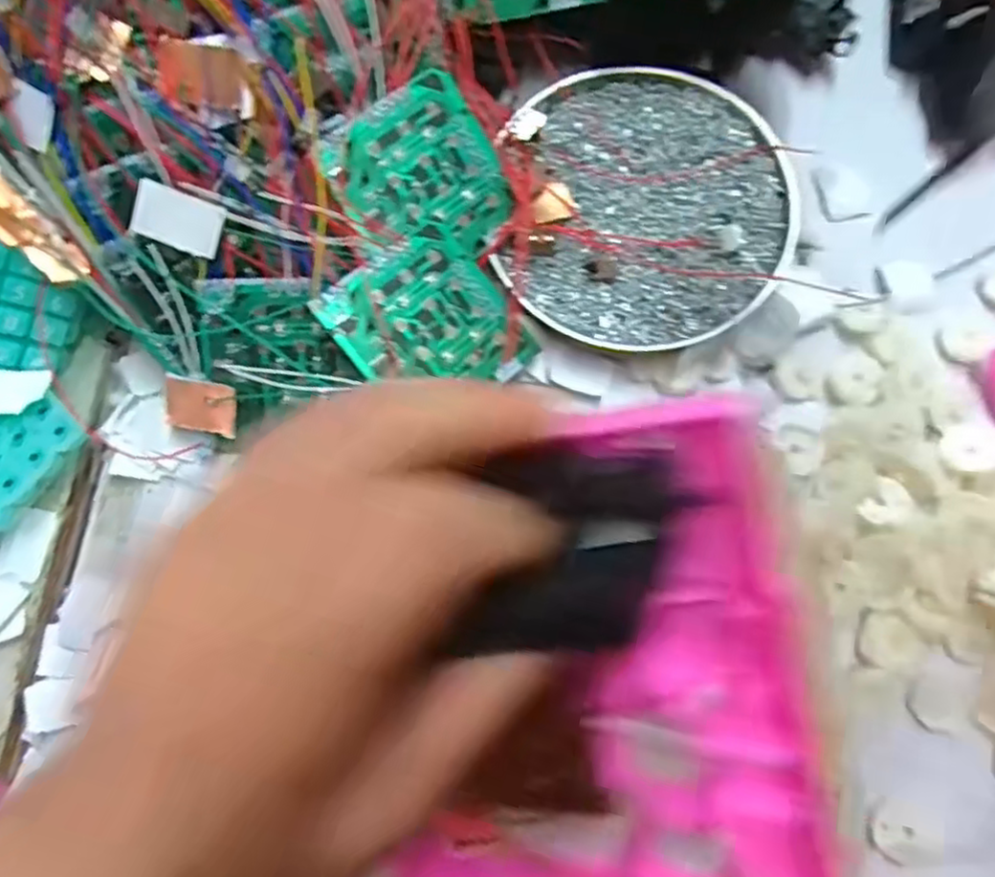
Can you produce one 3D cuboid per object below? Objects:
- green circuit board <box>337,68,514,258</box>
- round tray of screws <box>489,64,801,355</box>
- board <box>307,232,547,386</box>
[{"bbox_3d":[-0.029,-0.107,0.296,0.065,0.004,0.067,-39,106,-10],"label":"green circuit board"},{"bbox_3d":[0.067,-0.105,0.322,0.126,0.022,0.129,4,78,1],"label":"round tray of screws"},{"bbox_3d":[-0.026,-0.045,0.291,0.068,0.004,0.069,-41,95,-21],"label":"board"}]

